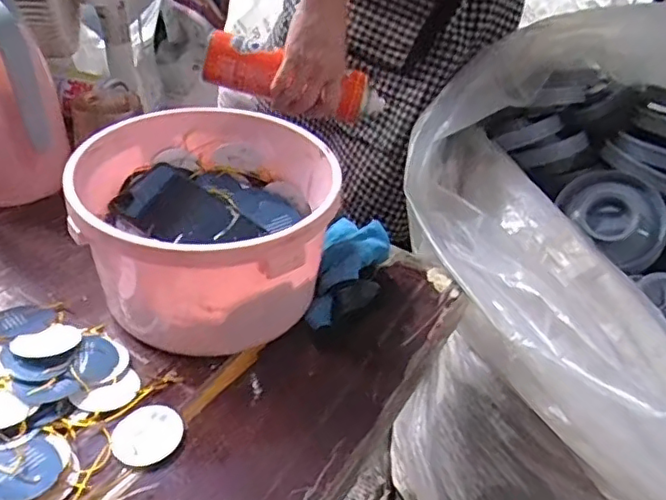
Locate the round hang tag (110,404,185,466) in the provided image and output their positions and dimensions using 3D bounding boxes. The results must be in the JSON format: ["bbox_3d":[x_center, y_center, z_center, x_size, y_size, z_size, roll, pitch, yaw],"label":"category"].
[{"bbox_3d":[-0.138,0.138,0.449,0.046,0.004,0.051,21,40,19],"label":"round hang tag"}]

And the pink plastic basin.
[{"bbox_3d":[-0.110,-0.020,0.548,0.208,0.138,0.216,3,38,-3],"label":"pink plastic basin"}]

